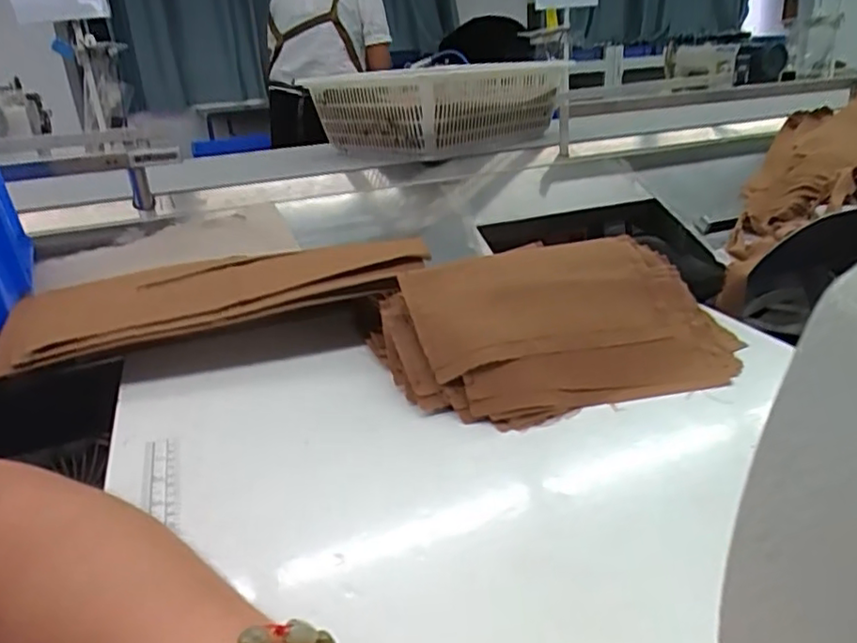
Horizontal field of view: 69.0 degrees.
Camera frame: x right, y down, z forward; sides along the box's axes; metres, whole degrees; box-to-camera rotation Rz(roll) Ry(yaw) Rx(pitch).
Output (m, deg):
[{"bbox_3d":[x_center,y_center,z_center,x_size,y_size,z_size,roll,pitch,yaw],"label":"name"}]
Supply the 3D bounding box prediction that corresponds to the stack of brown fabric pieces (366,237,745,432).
[{"bbox_3d":[0.096,0.000,0.503,0.254,0.079,0.142,-9,24,-12],"label":"stack of brown fabric pieces"}]

